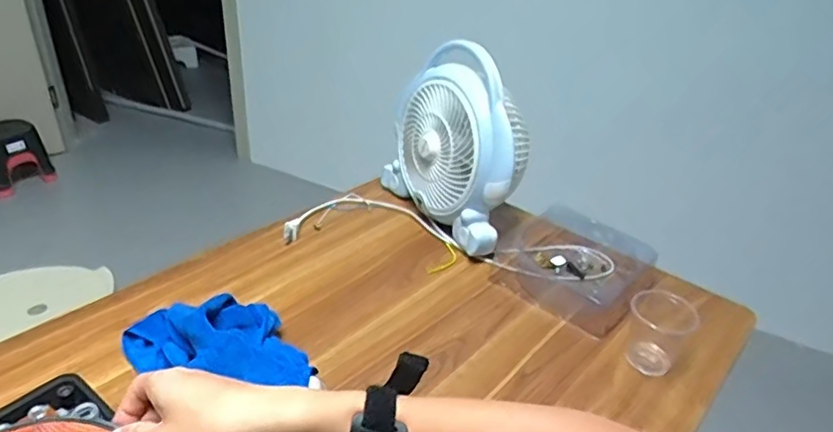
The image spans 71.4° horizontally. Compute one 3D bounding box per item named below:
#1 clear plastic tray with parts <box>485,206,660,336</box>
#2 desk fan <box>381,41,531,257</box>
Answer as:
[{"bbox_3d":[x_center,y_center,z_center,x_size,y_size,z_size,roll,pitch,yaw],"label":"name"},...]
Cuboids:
[{"bbox_3d":[0.223,0.062,0.798,0.203,0.048,0.198,27,37,33],"label":"clear plastic tray with parts"},{"bbox_3d":[0.061,-0.108,0.855,0.111,0.248,0.257,-18,37,-33],"label":"desk fan"}]

